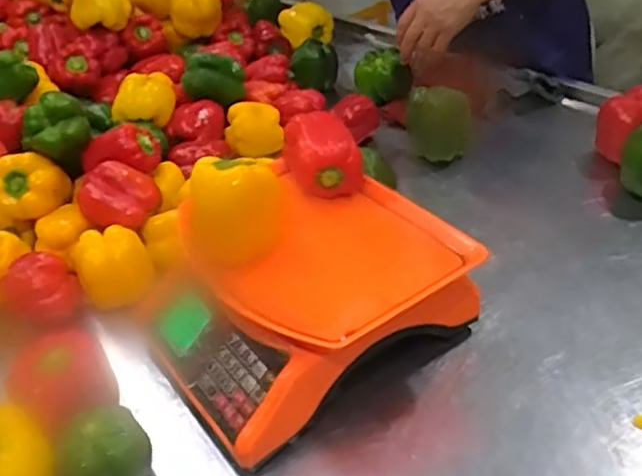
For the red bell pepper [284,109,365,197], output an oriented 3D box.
[{"bbox_3d":[0.000,-0.090,0.734,0.074,0.067,0.080,-14,38,-9],"label":"red bell pepper"}]

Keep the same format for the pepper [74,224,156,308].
[{"bbox_3d":[-0.242,0.035,0.799,0.082,0.074,0.070,-19,37,-17],"label":"pepper"}]

